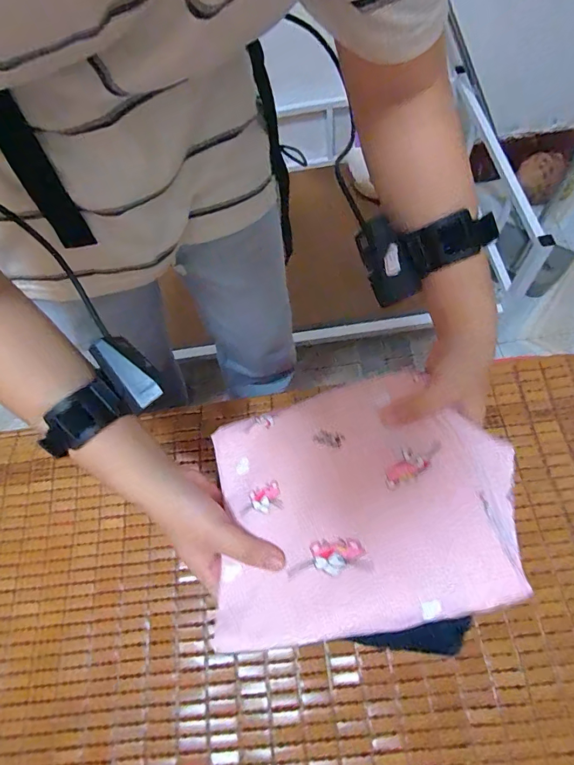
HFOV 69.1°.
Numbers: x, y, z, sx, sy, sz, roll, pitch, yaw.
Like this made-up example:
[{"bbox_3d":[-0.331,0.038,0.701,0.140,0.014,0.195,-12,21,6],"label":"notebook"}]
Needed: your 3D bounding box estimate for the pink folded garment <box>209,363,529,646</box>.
[{"bbox_3d":[0.049,0.087,0.315,0.217,0.020,0.171,-19,60,11],"label":"pink folded garment"}]

